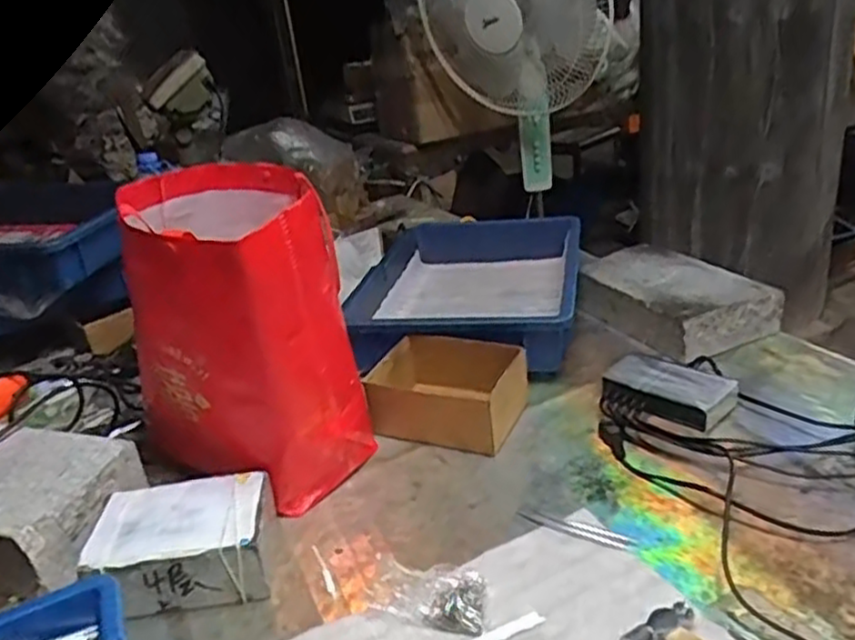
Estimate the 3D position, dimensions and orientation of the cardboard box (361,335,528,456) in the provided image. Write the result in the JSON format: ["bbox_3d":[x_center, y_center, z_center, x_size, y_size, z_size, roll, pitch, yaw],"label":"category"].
[{"bbox_3d":[0.023,0.079,0.816,0.159,0.066,0.111,4,28,24],"label":"cardboard box"}]

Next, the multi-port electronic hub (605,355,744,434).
[{"bbox_3d":[0.265,0.075,0.796,0.129,0.026,0.081,12,31,36],"label":"multi-port electronic hub"}]

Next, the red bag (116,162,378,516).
[{"bbox_3d":[-0.186,0.013,0.737,0.201,0.268,0.243,-17,27,-18],"label":"red bag"}]

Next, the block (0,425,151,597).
[{"bbox_3d":[-0.415,0.181,0.720,0.233,0.079,0.143,1,27,19],"label":"block"}]

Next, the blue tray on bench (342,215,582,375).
[{"bbox_3d":[0.067,-0.063,1.059,0.293,0.082,0.439,-1,25,14],"label":"blue tray on bench"}]

